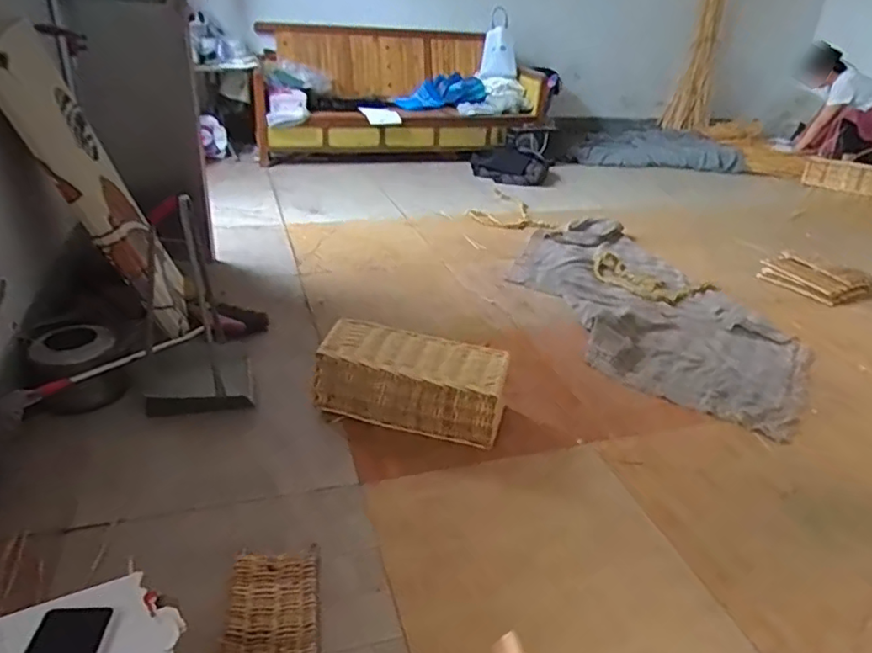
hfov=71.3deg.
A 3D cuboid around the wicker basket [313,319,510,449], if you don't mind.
[{"bbox_3d":[-0.059,0.150,1.633,0.489,0.184,0.224,11,29,11],"label":"wicker basket"}]

